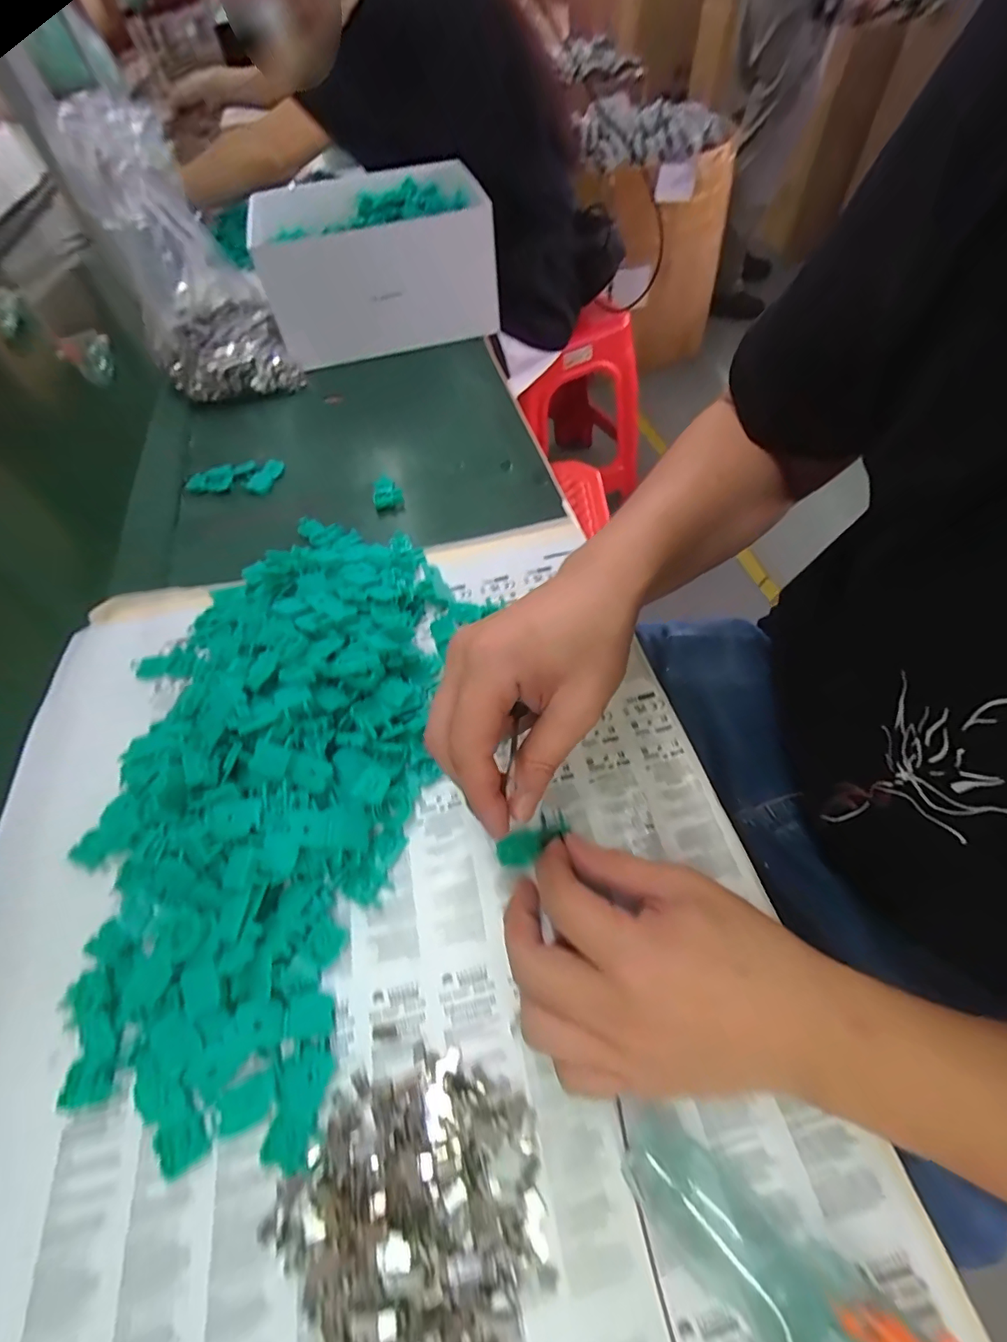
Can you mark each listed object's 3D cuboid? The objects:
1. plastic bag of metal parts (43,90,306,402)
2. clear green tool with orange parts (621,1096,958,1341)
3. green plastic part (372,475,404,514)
[{"bbox_3d":[-0.323,-0.404,0.515,0.130,0.223,0.170,-30,59,-14],"label":"plastic bag of metal parts"},{"bbox_3d":[0.104,0.222,0.189,0.056,0.026,0.123,-34,61,-18],"label":"clear green tool with orange parts"},{"bbox_3d":[-0.107,-0.162,0.471,0.027,0.013,0.037,-17,57,-8],"label":"green plastic part"}]

